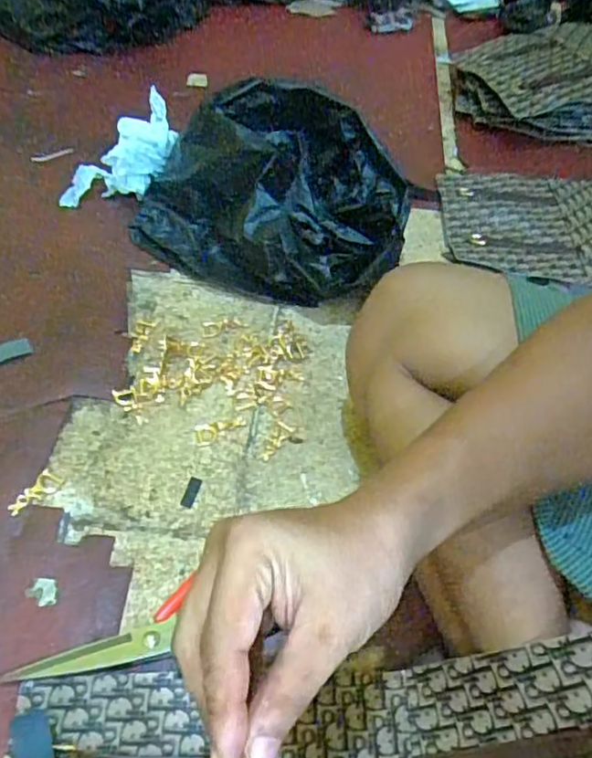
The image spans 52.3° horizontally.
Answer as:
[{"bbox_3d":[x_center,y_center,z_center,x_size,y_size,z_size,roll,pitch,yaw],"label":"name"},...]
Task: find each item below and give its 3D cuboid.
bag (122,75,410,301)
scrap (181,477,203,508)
[{"bbox_3d":[-0.035,-0.209,0.678,0.320,0.149,0.188,17,51,9],"label":"bag"},{"bbox_3d":[-0.089,0.096,0.514,0.012,0.004,0.028,11,51,7],"label":"scrap"}]

